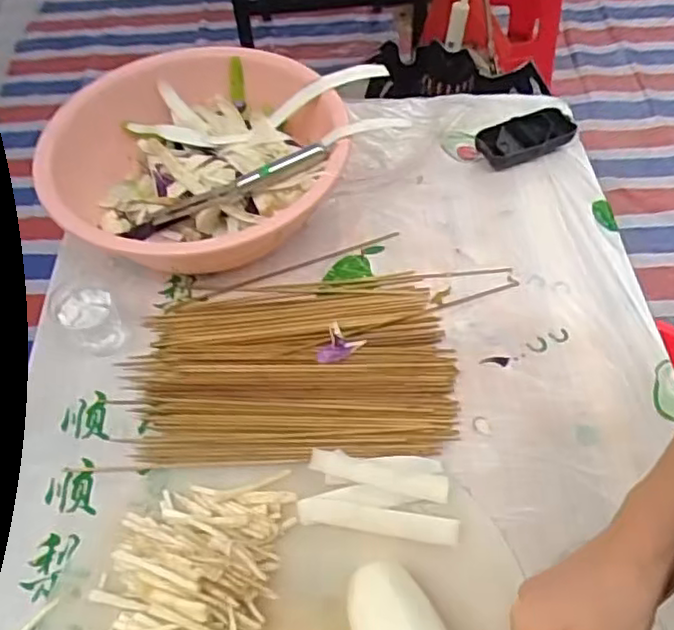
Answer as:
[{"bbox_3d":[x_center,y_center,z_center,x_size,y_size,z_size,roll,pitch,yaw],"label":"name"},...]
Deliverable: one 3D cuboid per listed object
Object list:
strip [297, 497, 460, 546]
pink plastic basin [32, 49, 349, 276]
[{"bbox_3d":[0.030,0.154,0.497,0.120,0.005,0.020,7,55,9],"label":"strip"},{"bbox_3d":[-0.133,-0.146,0.663,0.271,0.101,0.268,2,54,5],"label":"pink plastic basin"}]

